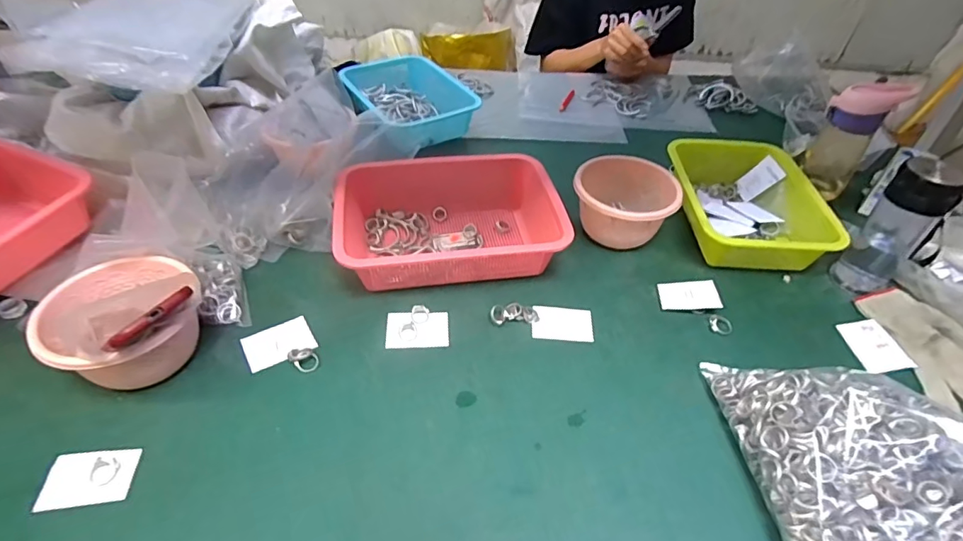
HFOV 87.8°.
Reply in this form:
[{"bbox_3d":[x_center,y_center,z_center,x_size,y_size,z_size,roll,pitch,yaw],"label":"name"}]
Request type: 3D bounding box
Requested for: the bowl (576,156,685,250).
[{"bbox_3d":[0.209,-0.094,0.740,0.145,0.086,0.129,18,46,14],"label":"bowl"}]

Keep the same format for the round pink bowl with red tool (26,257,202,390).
[{"bbox_3d":[-0.375,0.058,0.531,0.154,0.118,0.140,2,44,-2],"label":"round pink bowl with red tool"}]

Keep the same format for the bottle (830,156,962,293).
[{"bbox_3d":[0.536,-0.057,0.642,0.065,0.175,0.069,-32,54,-31],"label":"bottle"}]

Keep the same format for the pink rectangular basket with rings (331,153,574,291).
[{"bbox_3d":[-0.046,-0.070,0.710,0.302,0.088,0.224,-7,45,-11],"label":"pink rectangular basket with rings"}]

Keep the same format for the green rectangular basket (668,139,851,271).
[{"bbox_3d":[0.398,-0.102,0.768,0.200,0.073,0.254,7,44,3],"label":"green rectangular basket"}]

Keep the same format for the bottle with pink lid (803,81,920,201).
[{"bbox_3d":[0.583,-0.205,0.800,0.092,0.176,0.074,29,50,24],"label":"bottle with pink lid"}]

